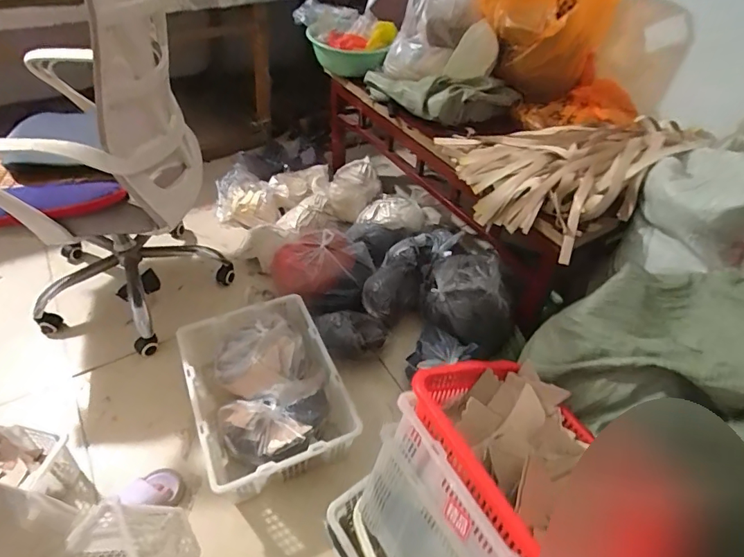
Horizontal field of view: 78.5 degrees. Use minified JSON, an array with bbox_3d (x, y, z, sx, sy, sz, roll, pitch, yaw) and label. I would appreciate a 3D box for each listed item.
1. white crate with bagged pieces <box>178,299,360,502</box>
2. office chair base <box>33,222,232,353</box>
[{"bbox_3d":[-0.288,0.290,1.218,0.354,0.183,0.504,-18,50,-21],"label":"white crate with bagged pieces"},{"bbox_3d":[-0.813,-0.061,1.484,0.569,0.229,0.559,2,45,-2],"label":"office chair base"}]

